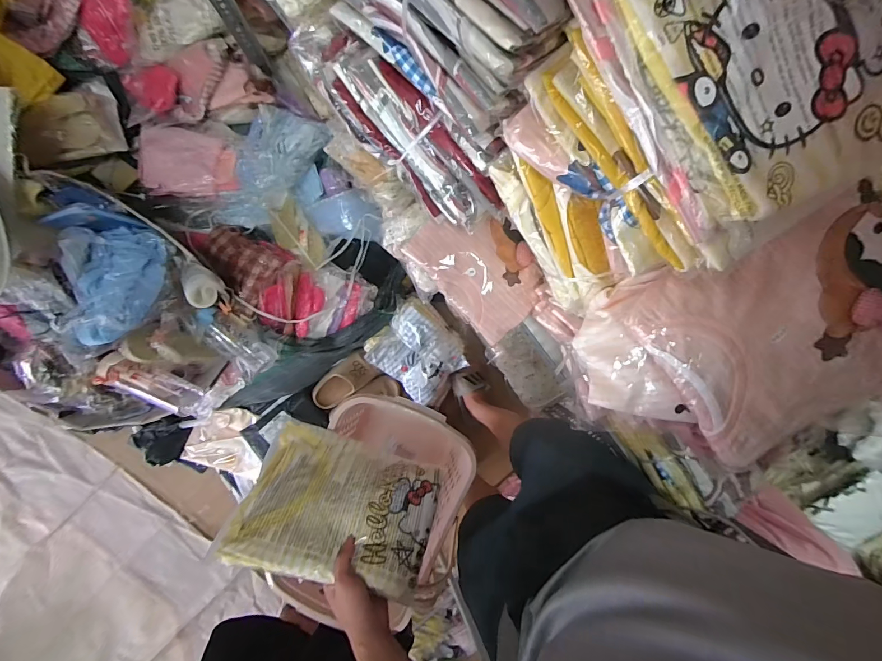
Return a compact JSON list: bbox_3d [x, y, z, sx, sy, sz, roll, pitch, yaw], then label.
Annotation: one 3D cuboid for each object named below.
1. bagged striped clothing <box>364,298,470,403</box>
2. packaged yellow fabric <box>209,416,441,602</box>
[{"bbox_3d":[-0.065,0.073,1.226,0.297,0.054,0.257,42,102,-9],"label":"bagged striped clothing"},{"bbox_3d":[-0.154,0.268,0.632,0.289,0.227,0.042,10,127,0],"label":"packaged yellow fabric"}]

